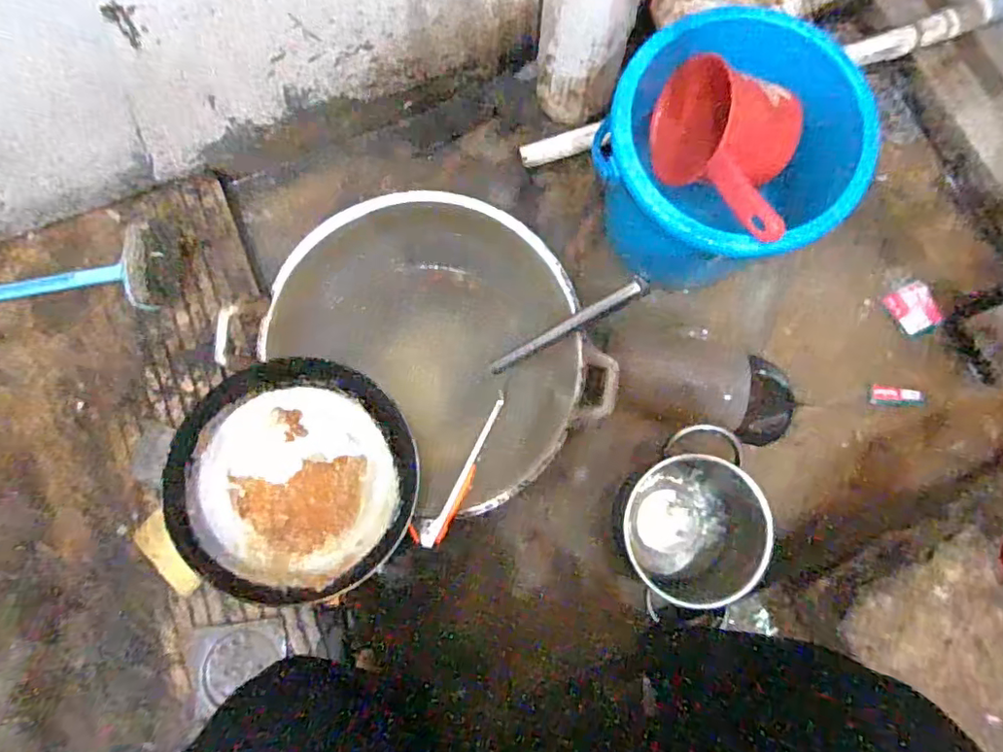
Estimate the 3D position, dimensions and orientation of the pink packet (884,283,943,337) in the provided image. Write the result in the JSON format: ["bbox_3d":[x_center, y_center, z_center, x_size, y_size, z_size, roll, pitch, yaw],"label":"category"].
[{"bbox_3d":[0.583,-0.091,0.813,0.062,0.011,0.070,-22,79,-5],"label":"pink packet"}]

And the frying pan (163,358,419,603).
[{"bbox_3d":[-0.226,0.113,0.646,0.248,0.065,0.252,13,81,-25],"label":"frying pan"}]

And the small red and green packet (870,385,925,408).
[{"bbox_3d":[0.550,0.028,0.794,0.070,0.005,0.026,5,78,0],"label":"small red and green packet"}]

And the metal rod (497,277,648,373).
[{"bbox_3d":[0.080,-0.059,0.708,0.224,0.019,0.020,-29,78,28],"label":"metal rod"}]

